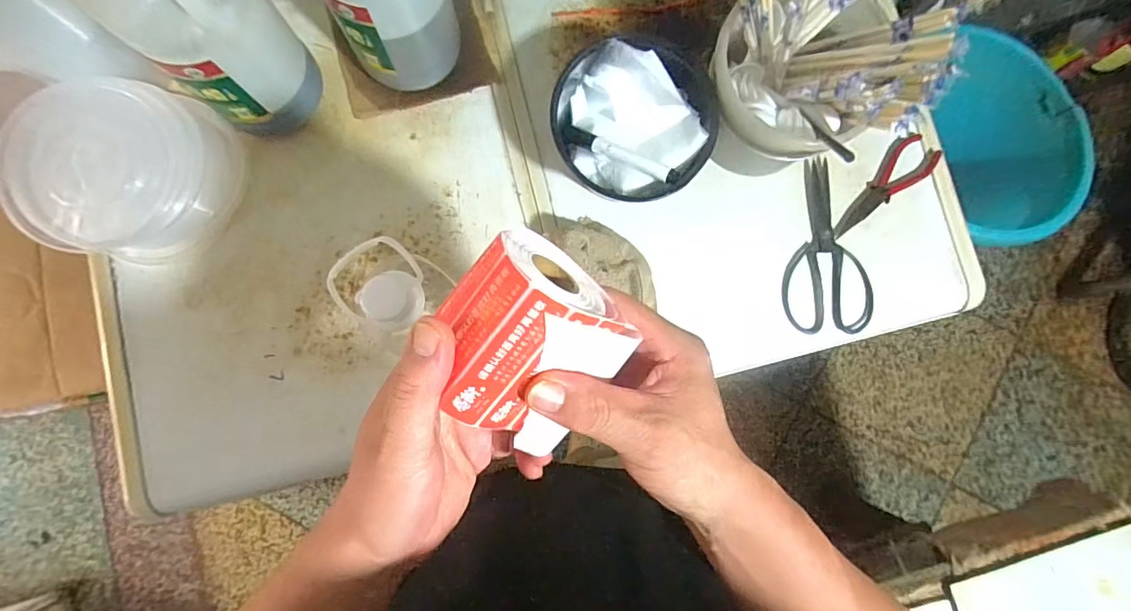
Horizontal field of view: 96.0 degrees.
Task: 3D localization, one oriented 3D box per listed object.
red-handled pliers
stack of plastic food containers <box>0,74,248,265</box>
[{"bbox_3d":[0.371,-0.144,0.603,0.153,0.014,0.053,-38,86,-6],"label":"red-handled pliers"},{"bbox_3d":[-0.425,-0.129,0.498,0.154,0.099,0.160,6,83,-2],"label":"stack of plastic food containers"}]

